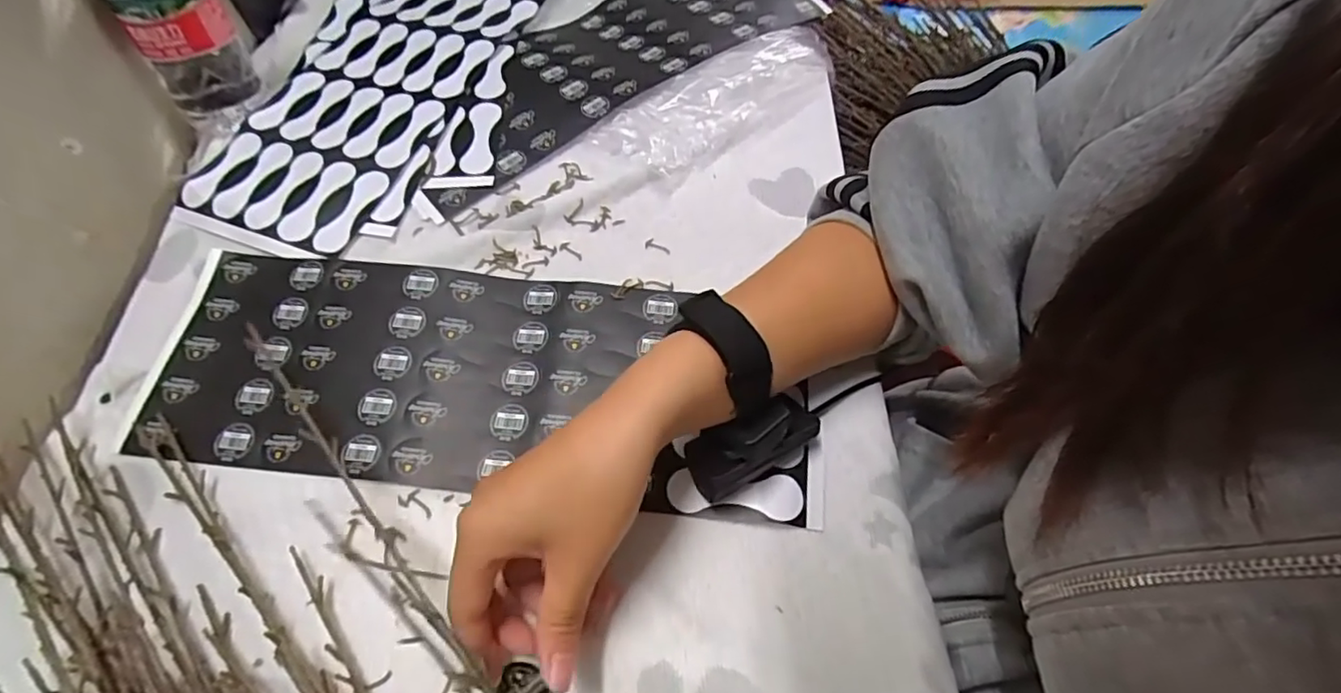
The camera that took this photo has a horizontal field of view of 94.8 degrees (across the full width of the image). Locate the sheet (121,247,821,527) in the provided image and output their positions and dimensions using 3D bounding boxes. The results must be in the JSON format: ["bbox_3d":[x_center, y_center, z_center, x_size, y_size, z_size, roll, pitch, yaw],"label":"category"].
[{"bbox_3d":[-0.117,0.015,0.380,0.403,0.007,0.145,5,63,4],"label":"sheet"}]

